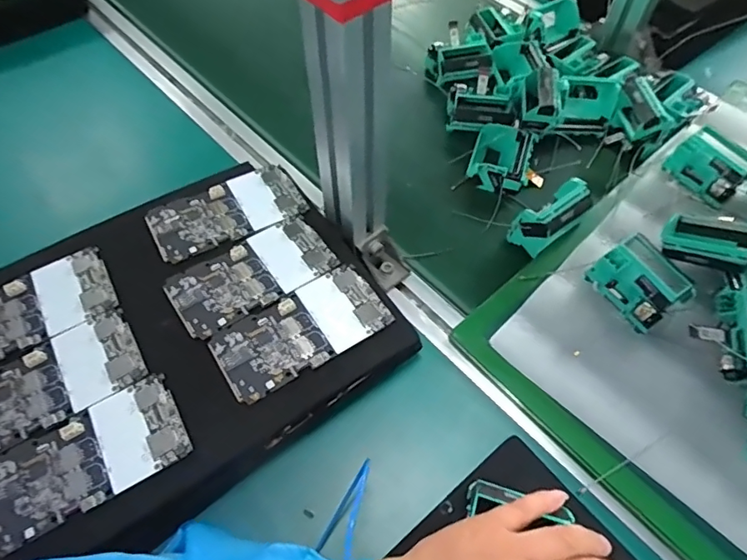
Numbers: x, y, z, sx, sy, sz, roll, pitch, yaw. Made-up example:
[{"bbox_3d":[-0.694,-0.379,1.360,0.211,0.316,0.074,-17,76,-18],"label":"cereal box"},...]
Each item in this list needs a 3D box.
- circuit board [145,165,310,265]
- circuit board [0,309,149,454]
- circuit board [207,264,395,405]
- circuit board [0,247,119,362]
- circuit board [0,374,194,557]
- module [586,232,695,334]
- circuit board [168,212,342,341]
[{"bbox_3d":[-0.130,-0.063,0.459,0.130,0.009,0.066,-26,62,-15],"label":"circuit board"},{"bbox_3d":[-0.236,0.076,0.374,0.130,0.009,0.067,-29,63,-17],"label":"circuit board"},{"bbox_3d":[-0.055,0.038,0.398,0.129,0.006,0.067,-32,64,-18],"label":"circuit board"},{"bbox_3d":[-0.272,0.025,0.401,0.126,0.010,0.066,-26,62,-15],"label":"circuit board"},{"bbox_3d":[-0.194,0.121,0.347,0.130,0.009,0.064,-28,63,-16],"label":"circuit board"},{"bbox_3d":[0.227,0.002,0.441,0.061,0.039,0.067,-31,64,-17],"label":"module"},{"bbox_3d":[-0.100,-0.006,0.425,0.127,0.005,0.067,-31,64,-17],"label":"circuit board"}]

